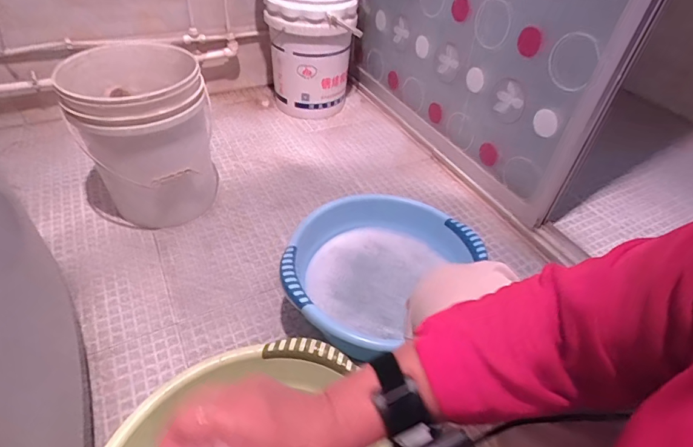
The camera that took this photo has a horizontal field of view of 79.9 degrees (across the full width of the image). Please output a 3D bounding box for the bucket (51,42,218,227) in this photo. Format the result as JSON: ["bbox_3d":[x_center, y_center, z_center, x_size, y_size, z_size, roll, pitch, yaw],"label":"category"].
[{"bbox_3d":[-0.484,-0.205,1.030,0.278,0.365,0.289,3,44,-3],"label":"bucket"}]

